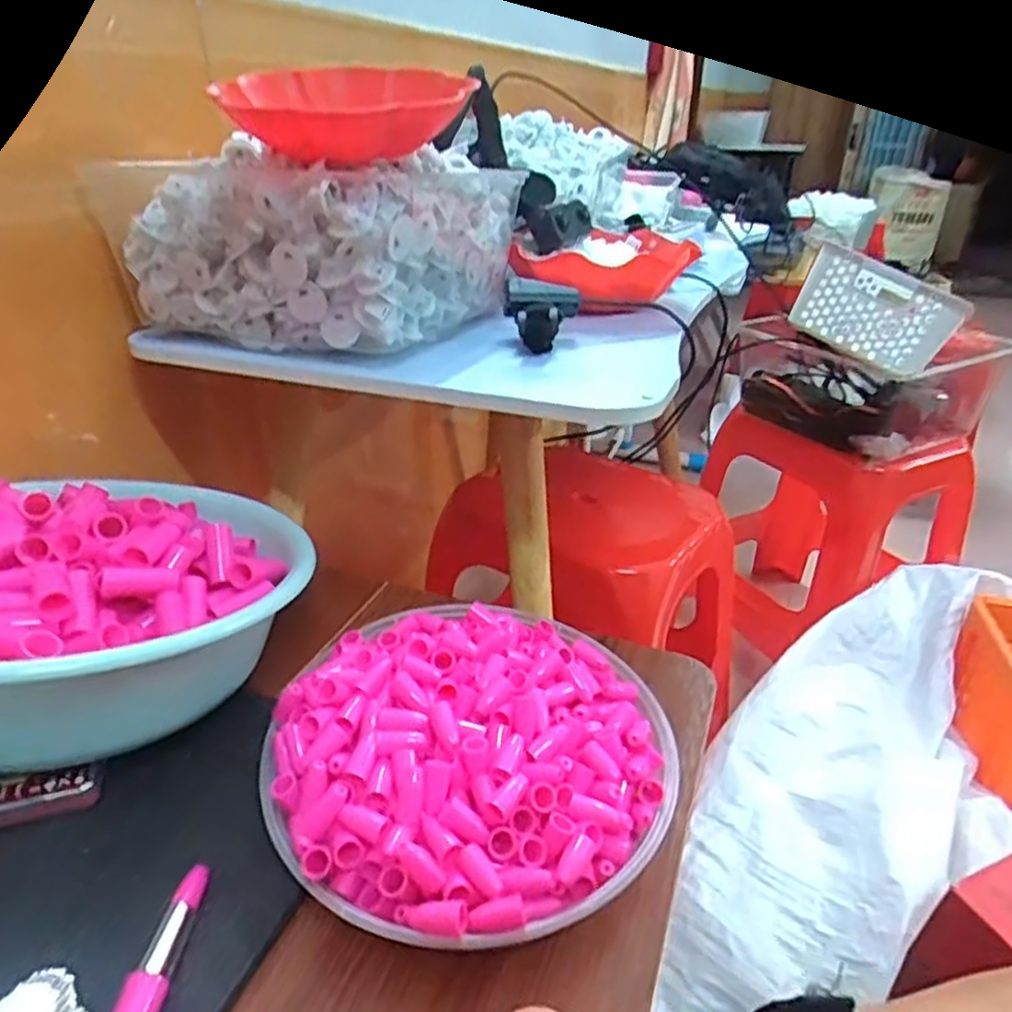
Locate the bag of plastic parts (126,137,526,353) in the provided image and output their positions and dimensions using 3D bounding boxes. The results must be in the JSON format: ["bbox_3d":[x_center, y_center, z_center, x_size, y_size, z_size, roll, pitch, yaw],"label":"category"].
[{"bbox_3d":[-0.148,-0.248,0.674,0.245,0.135,0.272,15,32,22],"label":"bag of plastic parts"}]

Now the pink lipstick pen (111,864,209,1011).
[{"bbox_3d":[-0.160,0.211,0.333,0.018,0.013,0.100,3,29,3],"label":"pink lipstick pen"}]

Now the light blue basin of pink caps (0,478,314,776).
[{"bbox_3d":[-0.287,0.063,0.479,0.277,0.110,0.297,19,26,8],"label":"light blue basin of pink caps"}]

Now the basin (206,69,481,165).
[{"bbox_3d":[-0.123,-0.304,0.561,0.178,0.060,0.185,-3,30,-8],"label":"basin"}]

